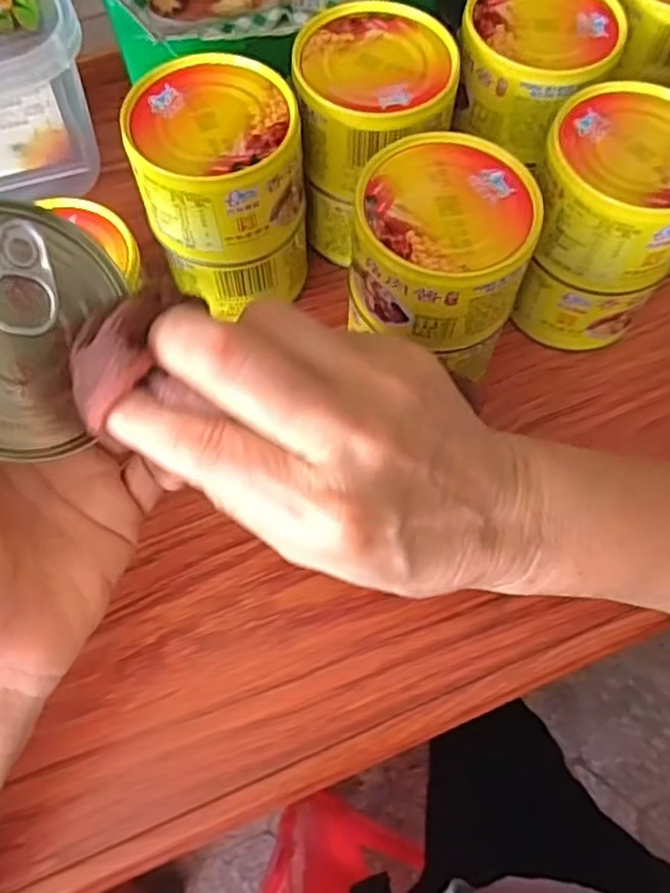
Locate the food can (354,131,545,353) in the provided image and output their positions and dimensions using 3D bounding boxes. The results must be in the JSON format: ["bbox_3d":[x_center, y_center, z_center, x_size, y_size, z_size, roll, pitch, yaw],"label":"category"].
[{"bbox_3d":[0.044,-0.083,0.285,0.068,0.048,0.071,0,66,0],"label":"food can"}]

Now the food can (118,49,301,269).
[{"bbox_3d":[-0.051,-0.123,0.302,0.068,0.051,0.069,0,66,0],"label":"food can"}]

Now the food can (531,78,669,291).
[{"bbox_3d":[0.122,-0.110,0.295,0.070,0.053,0.065,0,66,0],"label":"food can"}]

